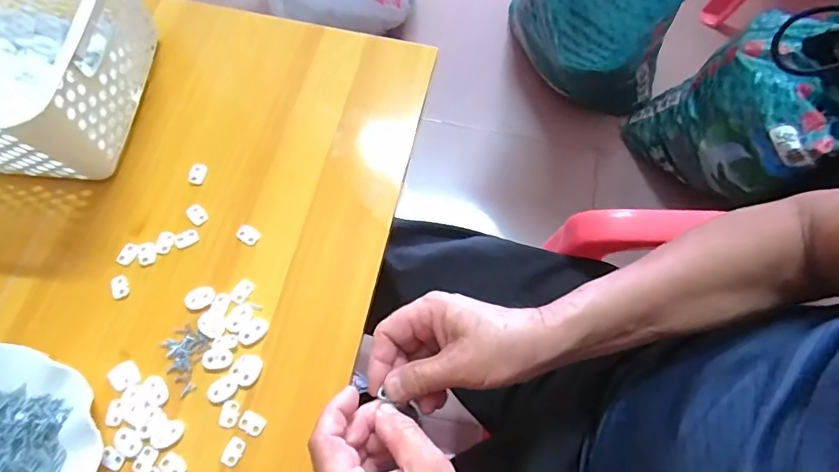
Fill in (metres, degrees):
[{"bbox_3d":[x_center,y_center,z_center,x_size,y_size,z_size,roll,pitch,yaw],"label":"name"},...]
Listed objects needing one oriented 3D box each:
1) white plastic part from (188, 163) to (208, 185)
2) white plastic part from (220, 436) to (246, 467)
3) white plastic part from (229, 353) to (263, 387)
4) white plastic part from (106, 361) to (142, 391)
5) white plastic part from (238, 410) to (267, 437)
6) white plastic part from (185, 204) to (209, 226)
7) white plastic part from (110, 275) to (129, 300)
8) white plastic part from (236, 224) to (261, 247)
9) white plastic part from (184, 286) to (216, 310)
[{"bbox_3d":[-0.203,-0.058,0.437,0.016,0.004,0.020,16,69,5],"label":"white plastic part"},{"bbox_3d":[-0.138,0.160,0.355,0.013,0.004,0.020,22,70,8],"label":"white plastic part"},{"bbox_3d":[-0.135,0.104,0.375,0.022,0.004,0.023,0,69,-1],"label":"white plastic part"},{"bbox_3d":[-0.230,0.109,0.373,0.022,0.004,0.022,-39,74,-14],"label":"white plastic part"},{"bbox_3d":[-0.127,0.142,0.363,0.019,0.004,0.014,27,71,10],"label":"white plastic part"},{"bbox_3d":[-0.196,-0.019,0.423,0.020,0.004,0.015,42,74,14],"label":"white plastic part"},{"bbox_3d":[-0.250,0.042,0.398,0.014,0.004,0.020,-24,71,-10],"label":"white plastic part"},{"bbox_3d":[-0.149,-0.002,0.416,0.020,0.004,0.016,28,71,10],"label":"white plastic part"},{"bbox_3d":[-0.182,0.051,0.395,0.024,0.004,0.017,-24,71,-10],"label":"white plastic part"}]

